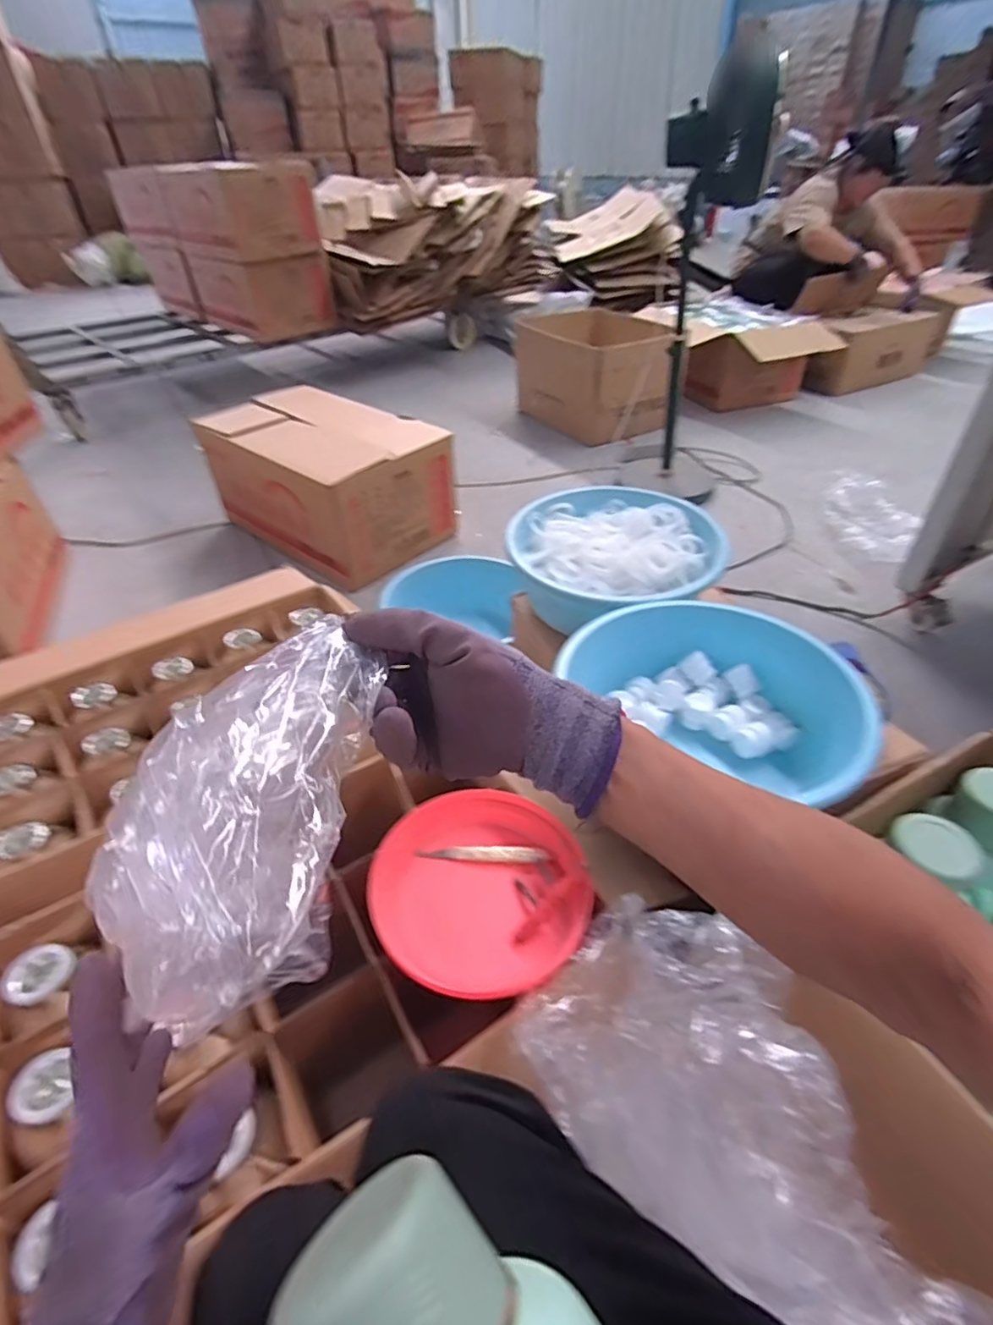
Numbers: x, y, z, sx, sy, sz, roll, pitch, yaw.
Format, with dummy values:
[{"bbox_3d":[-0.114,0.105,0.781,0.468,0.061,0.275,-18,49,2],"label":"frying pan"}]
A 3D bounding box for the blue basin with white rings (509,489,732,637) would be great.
[{"bbox_3d":[0.196,-0.184,1.059,0.359,0.116,0.330,-15,42,-15],"label":"blue basin with white rings"}]

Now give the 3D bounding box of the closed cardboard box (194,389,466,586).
[{"bbox_3d":[-0.500,-0.539,1.778,0.628,0.345,0.424,29,49,31],"label":"closed cardboard box"}]

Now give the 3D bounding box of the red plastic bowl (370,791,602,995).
[{"bbox_3d":[-0.014,0.242,0.677,0.234,0.057,0.236,-1,41,1],"label":"red plastic bowl"}]

